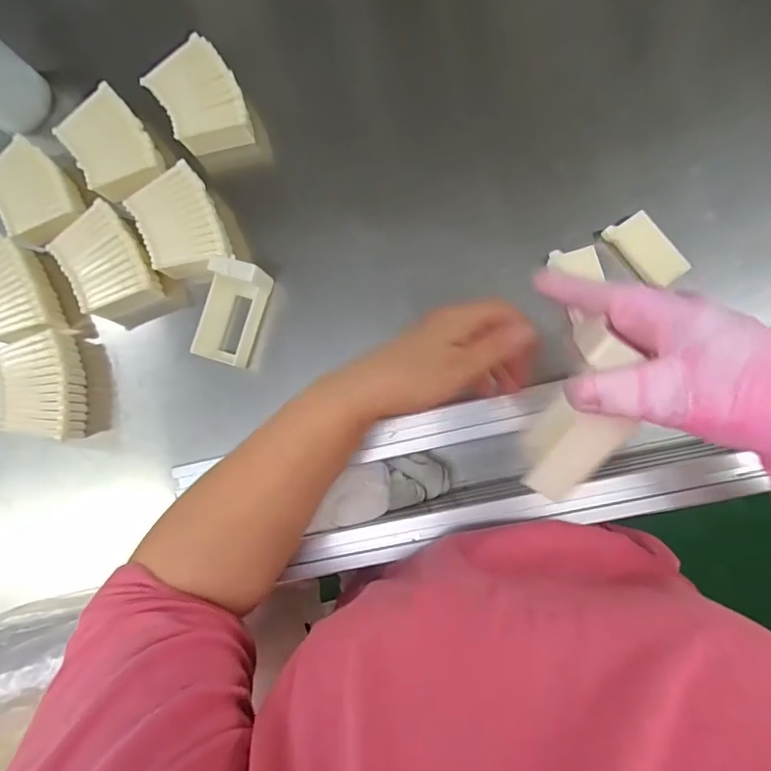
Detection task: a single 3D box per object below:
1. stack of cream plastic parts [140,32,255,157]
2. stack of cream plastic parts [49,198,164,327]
[{"bbox_3d":[-0.198,-0.306,0.539,0.082,0.040,0.112,-32,81,4],"label":"stack of cream plastic parts"},{"bbox_3d":[-0.294,-0.128,0.553,0.086,0.056,0.111,-33,81,3],"label":"stack of cream plastic parts"}]

